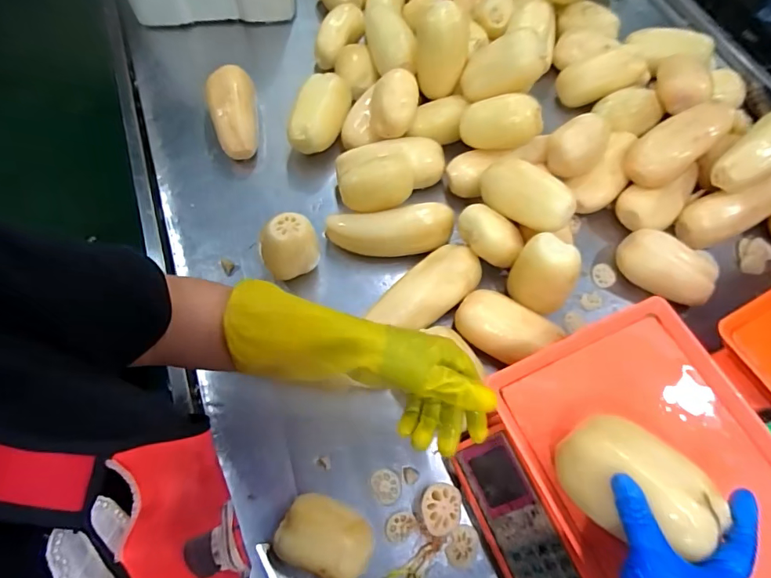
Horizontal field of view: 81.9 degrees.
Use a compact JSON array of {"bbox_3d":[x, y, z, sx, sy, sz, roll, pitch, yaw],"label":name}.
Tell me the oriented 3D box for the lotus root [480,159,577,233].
[{"bbox_3d":[0.198,-0.131,0.616,0.131,0.076,0.057,46,31,24],"label":"lotus root"}]

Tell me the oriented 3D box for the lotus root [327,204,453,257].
[{"bbox_3d":[0.006,-0.082,0.634,0.175,0.050,0.059,-3,66,-2],"label":"lotus root"}]

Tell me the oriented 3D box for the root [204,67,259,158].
[{"bbox_3d":[-0.240,-0.281,0.714,0.075,0.070,0.131,-16,67,-8],"label":"root"}]

